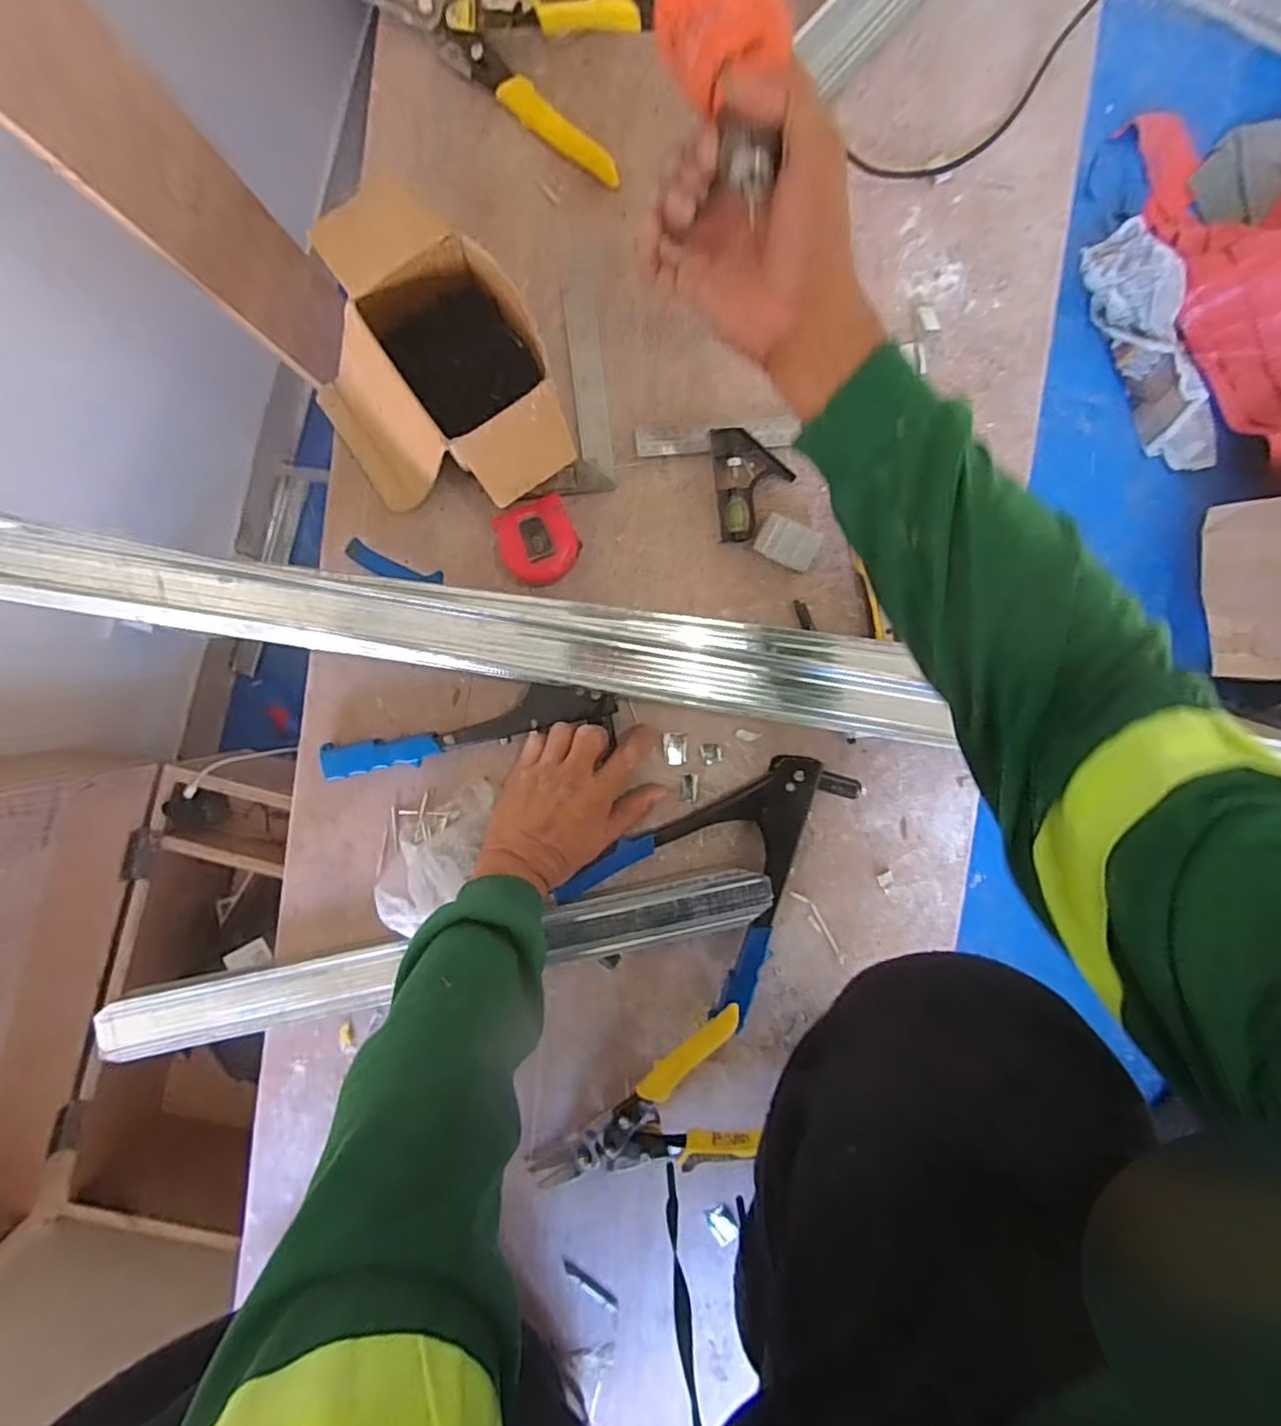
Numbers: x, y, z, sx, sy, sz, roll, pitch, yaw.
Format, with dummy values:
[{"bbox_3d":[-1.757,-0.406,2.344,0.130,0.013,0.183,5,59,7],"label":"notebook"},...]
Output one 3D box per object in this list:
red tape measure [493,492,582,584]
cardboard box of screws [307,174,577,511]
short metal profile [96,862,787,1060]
[{"bbox_3d":[-0.085,-0.140,0.533,0.065,0.046,0.071,-20,94,-3],"label":"red tape measure"},{"bbox_3d":[-0.156,-0.246,0.498,0.170,0.093,0.202,-32,94,-2],"label":"cardboard box of screws"},{"bbox_3d":[-0.167,0.213,0.557,0.563,0.029,0.057,-11,93,-4],"label":"short metal profile"}]

